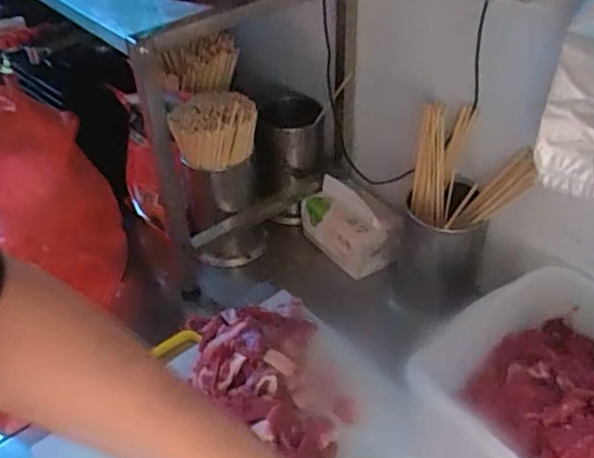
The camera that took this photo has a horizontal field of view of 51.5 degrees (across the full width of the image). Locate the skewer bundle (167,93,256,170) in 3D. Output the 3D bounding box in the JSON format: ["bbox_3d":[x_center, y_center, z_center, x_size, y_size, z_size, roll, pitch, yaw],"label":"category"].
[{"bbox_3d":[-0.105,-0.127,0.792,0.108,0.092,0.087,-10,42,-7],"label":"skewer bundle"}]

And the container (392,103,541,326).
[{"bbox_3d":[0.192,0.011,0.763,0.130,0.295,0.131,3,42,8],"label":"container"}]

